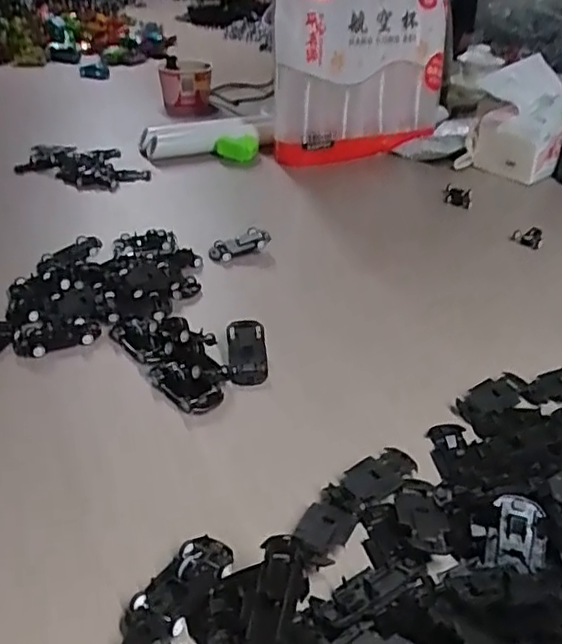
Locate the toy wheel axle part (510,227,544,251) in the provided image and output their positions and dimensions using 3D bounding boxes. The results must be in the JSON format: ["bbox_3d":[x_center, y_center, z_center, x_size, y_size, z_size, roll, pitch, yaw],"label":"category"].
[{"bbox_3d":[0.273,-0.091,0.714,0.036,0.025,0.013,-5,35,-8],"label":"toy wheel axle part"}]

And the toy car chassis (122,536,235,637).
[{"bbox_3d":[-0.052,0.134,0.332,0.031,0.009,0.063,20,39,26],"label":"toy car chassis"}]

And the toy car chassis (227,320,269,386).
[{"bbox_3d":[-0.027,0.025,0.507,0.031,0.012,0.062,-1,49,-2],"label":"toy car chassis"}]

